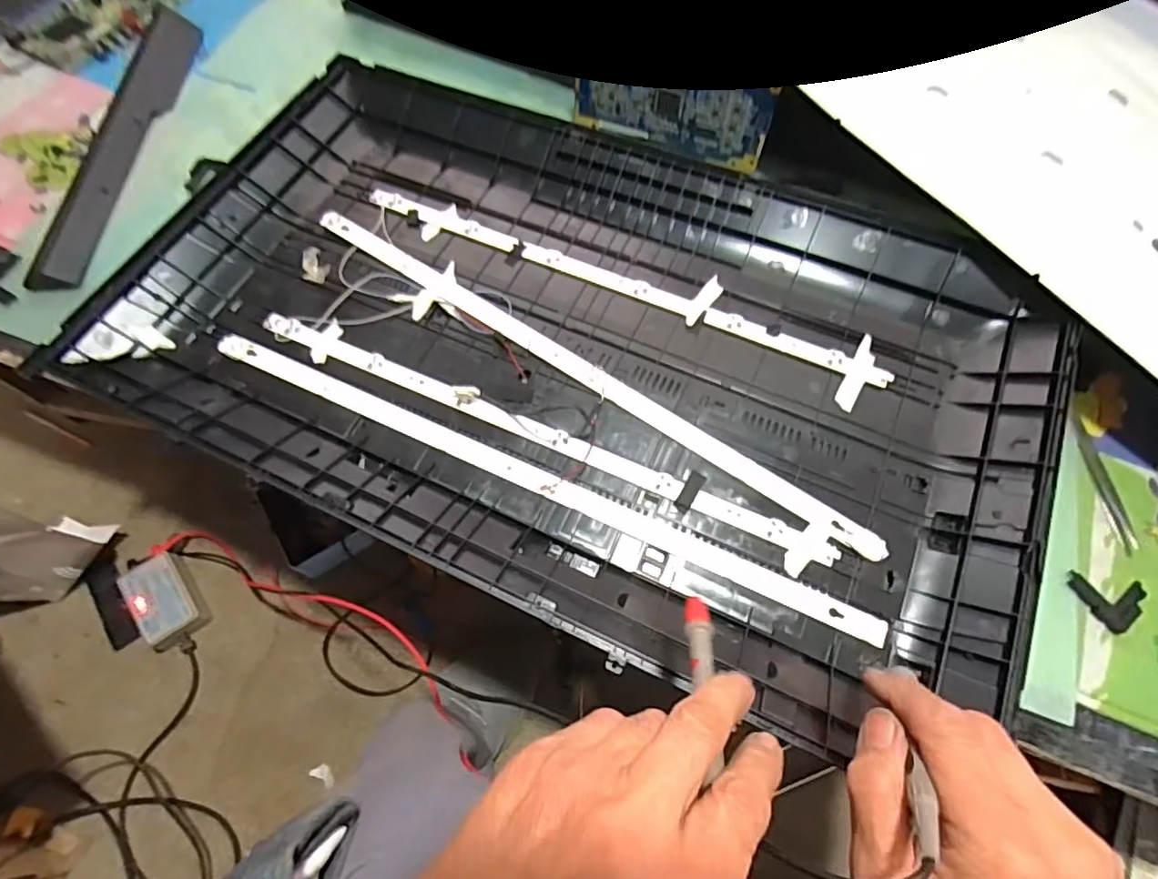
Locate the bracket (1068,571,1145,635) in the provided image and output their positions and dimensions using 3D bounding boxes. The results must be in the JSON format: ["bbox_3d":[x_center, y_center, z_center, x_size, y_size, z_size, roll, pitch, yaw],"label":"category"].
[{"bbox_3d":[0.390,0.121,0.423,0.054,0.011,0.040,11,64,2],"label":"bracket"}]

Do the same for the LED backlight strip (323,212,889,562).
[{"bbox_3d":[-0.012,-0.063,0.475,0.548,0.006,0.020,33,70,15],"label":"LED backlight strip"}]

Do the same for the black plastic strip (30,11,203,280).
[{"bbox_3d":[-0.461,-0.319,0.587,0.060,0.010,0.387,0,65,0],"label":"black plastic strip"}]

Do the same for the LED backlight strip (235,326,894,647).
[{"bbox_3d":[-0.045,0.025,0.439,0.543,0.011,0.024,23,68,11],"label":"LED backlight strip"}]

